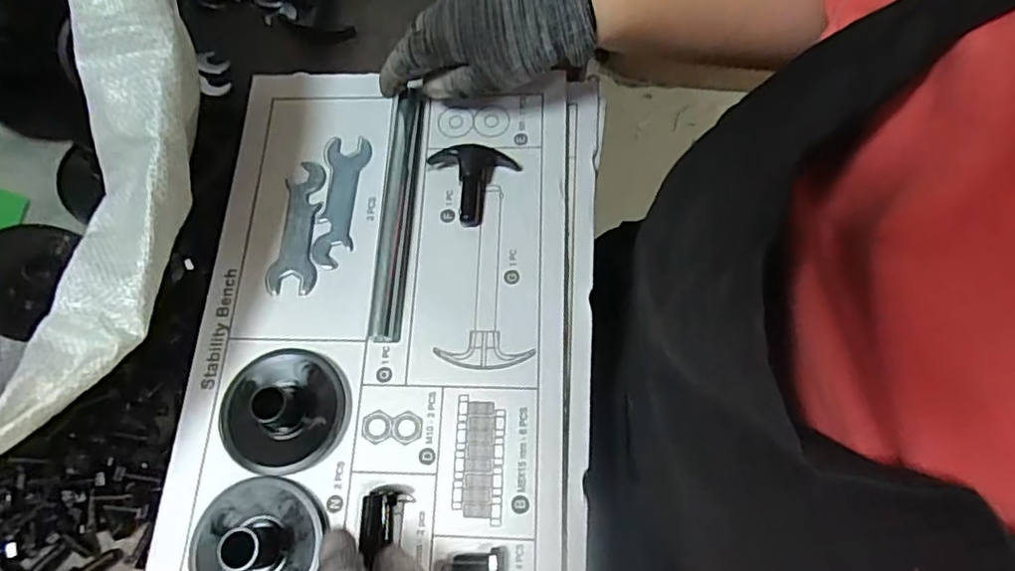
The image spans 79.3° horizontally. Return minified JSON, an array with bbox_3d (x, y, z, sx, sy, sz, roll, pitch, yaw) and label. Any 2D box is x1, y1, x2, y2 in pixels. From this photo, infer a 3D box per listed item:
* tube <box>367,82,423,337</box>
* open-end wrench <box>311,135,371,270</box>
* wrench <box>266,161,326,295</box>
[{"bbox_3d":[-0.073,-0.047,0.397,0.022,0.014,0.168,3,74,1],"label":"tube"},{"bbox_3d":[-0.108,-0.056,0.399,0.030,0.004,0.092,0,70,3],"label":"open-end wrench"},{"bbox_3d":[-0.134,-0.040,0.395,0.030,0.004,0.091,3,71,4],"label":"wrench"}]

